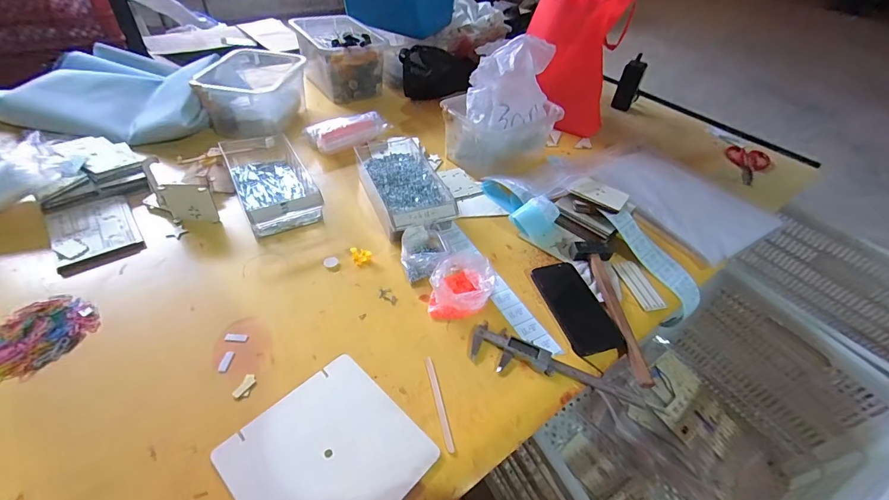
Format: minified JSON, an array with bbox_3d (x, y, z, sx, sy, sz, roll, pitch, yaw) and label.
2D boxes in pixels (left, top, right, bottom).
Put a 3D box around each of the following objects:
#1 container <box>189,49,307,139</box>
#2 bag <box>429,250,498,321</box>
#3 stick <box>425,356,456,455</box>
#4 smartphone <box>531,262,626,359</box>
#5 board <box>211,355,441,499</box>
[{"bbox_3d":[-0.450,-0.360,0.922,0.202,0.121,0.222,3,44,-4],"label":"container"},{"bbox_3d":[0.028,0.052,0.593,0.091,0.050,0.112,13,44,7],"label":"bag"},{"bbox_3d":[-0.006,0.186,0.482,0.011,0.004,0.119,-8,45,-14],"label":"stick"},{"bbox_3d":[0.202,0.082,0.613,0.076,0.014,0.165,-9,46,-15],"label":"smartphone"},{"bbox_3d":[-0.126,0.223,0.428,0.175,0.007,0.174,35,51,27],"label":"board"}]

